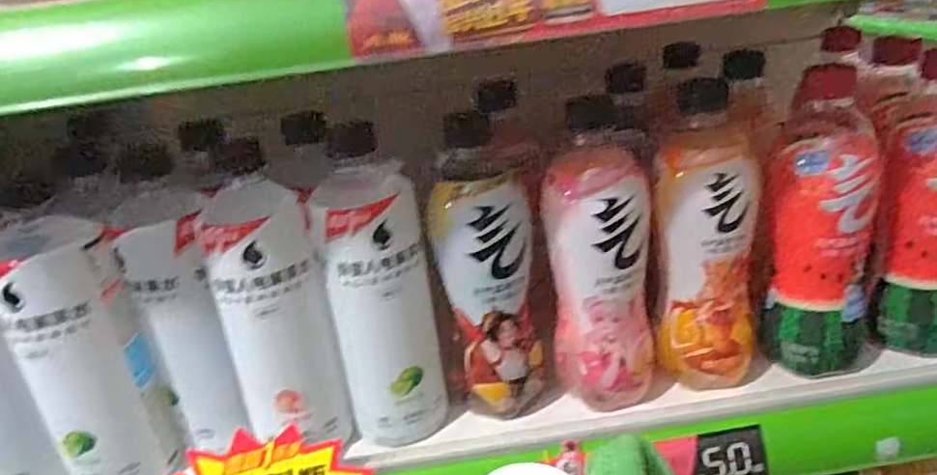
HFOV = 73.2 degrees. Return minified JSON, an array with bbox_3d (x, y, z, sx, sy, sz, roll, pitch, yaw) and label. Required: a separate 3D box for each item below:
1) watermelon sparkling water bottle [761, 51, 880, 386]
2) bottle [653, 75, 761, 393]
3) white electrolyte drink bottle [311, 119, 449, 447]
[{"bbox_3d":[0.237,-0.008,0.419,0.061,0.190,0.059,10,29,33],"label":"watermelon sparkling water bottle"},{"bbox_3d":[0.161,0.011,0.427,0.066,0.176,0.064,5,27,24],"label":"bottle"},{"bbox_3d":[-0.058,0.042,0.415,0.067,0.187,0.055,-8,24,-2],"label":"white electrolyte drink bottle"}]

